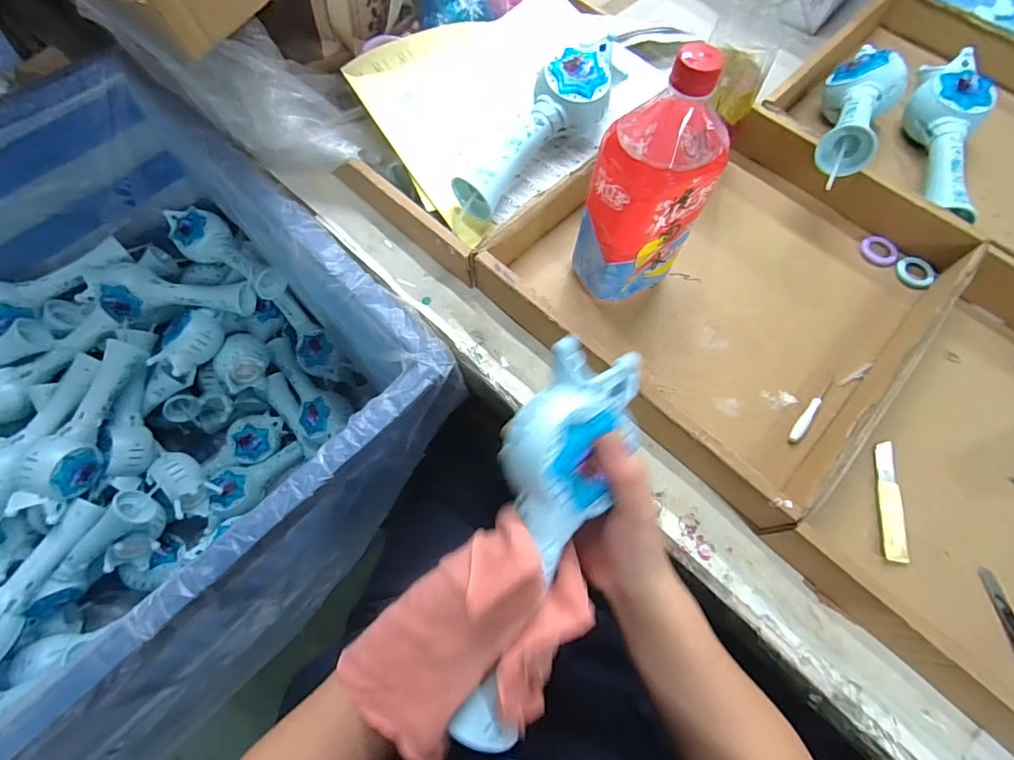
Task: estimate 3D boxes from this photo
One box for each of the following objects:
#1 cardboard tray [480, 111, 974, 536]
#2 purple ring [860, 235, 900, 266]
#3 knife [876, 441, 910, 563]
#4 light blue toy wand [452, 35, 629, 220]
[{"bbox_3d":[0.224,-0.112,0.479,0.345,0.055,0.369,43,73,15],"label":"cardboard tray"},{"bbox_3d":[0.405,-0.140,0.525,0.038,0.008,0.033,40,84,17],"label":"purple ring"},{"bbox_3d":[0.337,0.103,0.421,0.019,0.008,0.106,12,68,4],"label":"knife"},{"bbox_3d":[0.037,-0.260,0.485,0.070,0.056,0.227,36,71,13],"label":"light blue toy wand"}]

